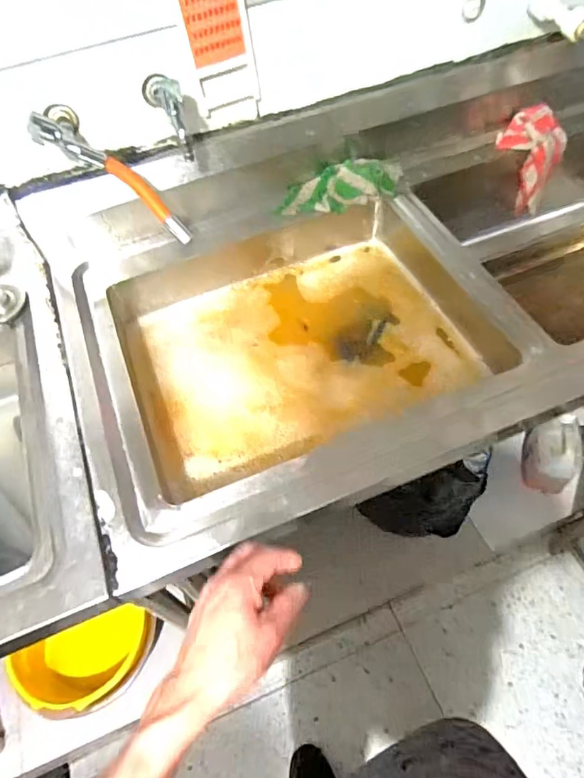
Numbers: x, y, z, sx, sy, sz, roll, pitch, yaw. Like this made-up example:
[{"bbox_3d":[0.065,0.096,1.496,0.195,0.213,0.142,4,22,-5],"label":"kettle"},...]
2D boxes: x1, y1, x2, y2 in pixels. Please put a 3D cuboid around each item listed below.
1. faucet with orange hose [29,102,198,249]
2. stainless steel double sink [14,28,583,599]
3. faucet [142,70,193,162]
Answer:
[{"bbox_3d":[-0.258,-0.304,0.727,0.256,0.056,0.099,37,58,-19],"label":"faucet with orange hose"},{"bbox_3d":[0.225,-0.172,0.833,1.145,0.313,0.630,-23,58,-11],"label":"stainless steel double sink"},{"bbox_3d":[-0.176,-0.398,0.700,0.042,0.083,0.136,-21,57,-9],"label":"faucet"}]

